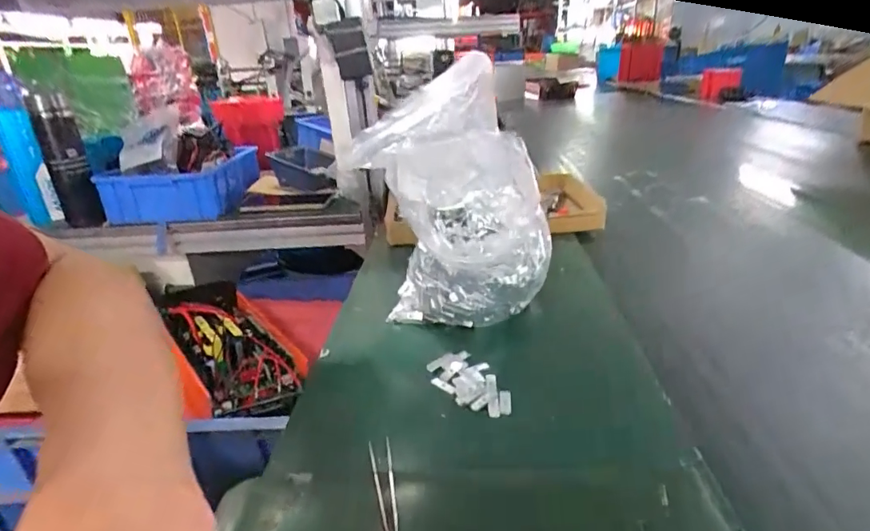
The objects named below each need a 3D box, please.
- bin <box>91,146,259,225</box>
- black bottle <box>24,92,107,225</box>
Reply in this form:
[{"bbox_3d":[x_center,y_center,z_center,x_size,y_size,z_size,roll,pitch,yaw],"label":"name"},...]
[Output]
[{"bbox_3d":[-0.455,-0.156,0.920,0.198,0.081,0.242,-3,24,4],"label":"bin"},{"bbox_3d":[-0.597,-0.168,0.799,0.058,0.202,0.069,-21,29,-32],"label":"black bottle"}]

